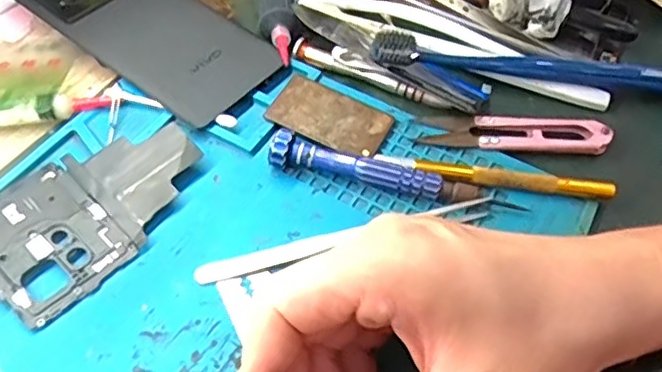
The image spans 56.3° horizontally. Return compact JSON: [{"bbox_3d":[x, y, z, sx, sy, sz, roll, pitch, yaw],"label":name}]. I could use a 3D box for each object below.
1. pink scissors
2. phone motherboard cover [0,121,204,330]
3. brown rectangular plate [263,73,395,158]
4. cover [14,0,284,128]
[{"bbox_3d":[0.096,-0.029,0.321,0.096,0.008,0.021,5,53,-1],"label":"pink scissors"},{"bbox_3d":[-0.109,0.007,0.280,0.064,0.005,0.103,38,63,14],"label":"phone motherboard cover"},{"bbox_3d":[0.000,-0.037,0.323,0.060,0.005,0.037,25,55,14],"label":"brown rectangular plate"},{"bbox_3d":[-0.104,-0.093,0.351,0.154,0.010,0.073,32,57,18],"label":"cover"}]

